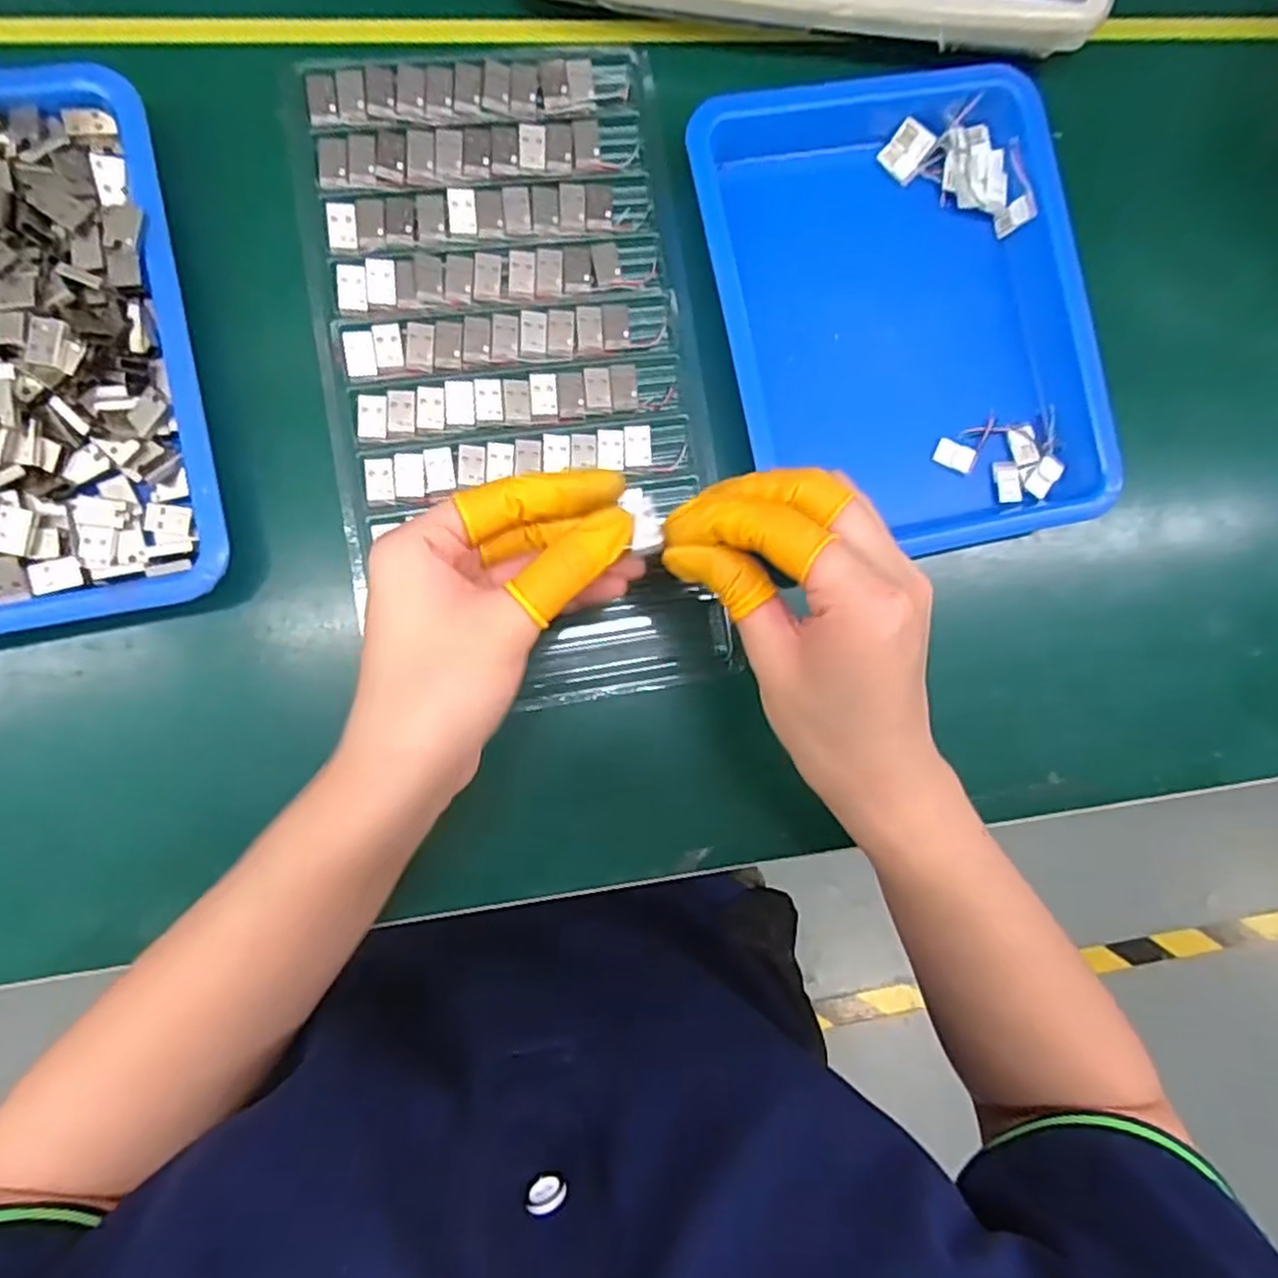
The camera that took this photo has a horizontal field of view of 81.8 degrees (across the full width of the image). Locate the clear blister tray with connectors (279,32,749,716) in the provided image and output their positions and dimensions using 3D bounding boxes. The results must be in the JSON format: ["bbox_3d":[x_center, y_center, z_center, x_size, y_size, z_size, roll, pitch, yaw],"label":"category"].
[{"bbox_3d":[-0.056,-0.123,0.331,0.161,0.008,0.276,-7,90,-8],"label":"clear blister tray with connectors"}]

